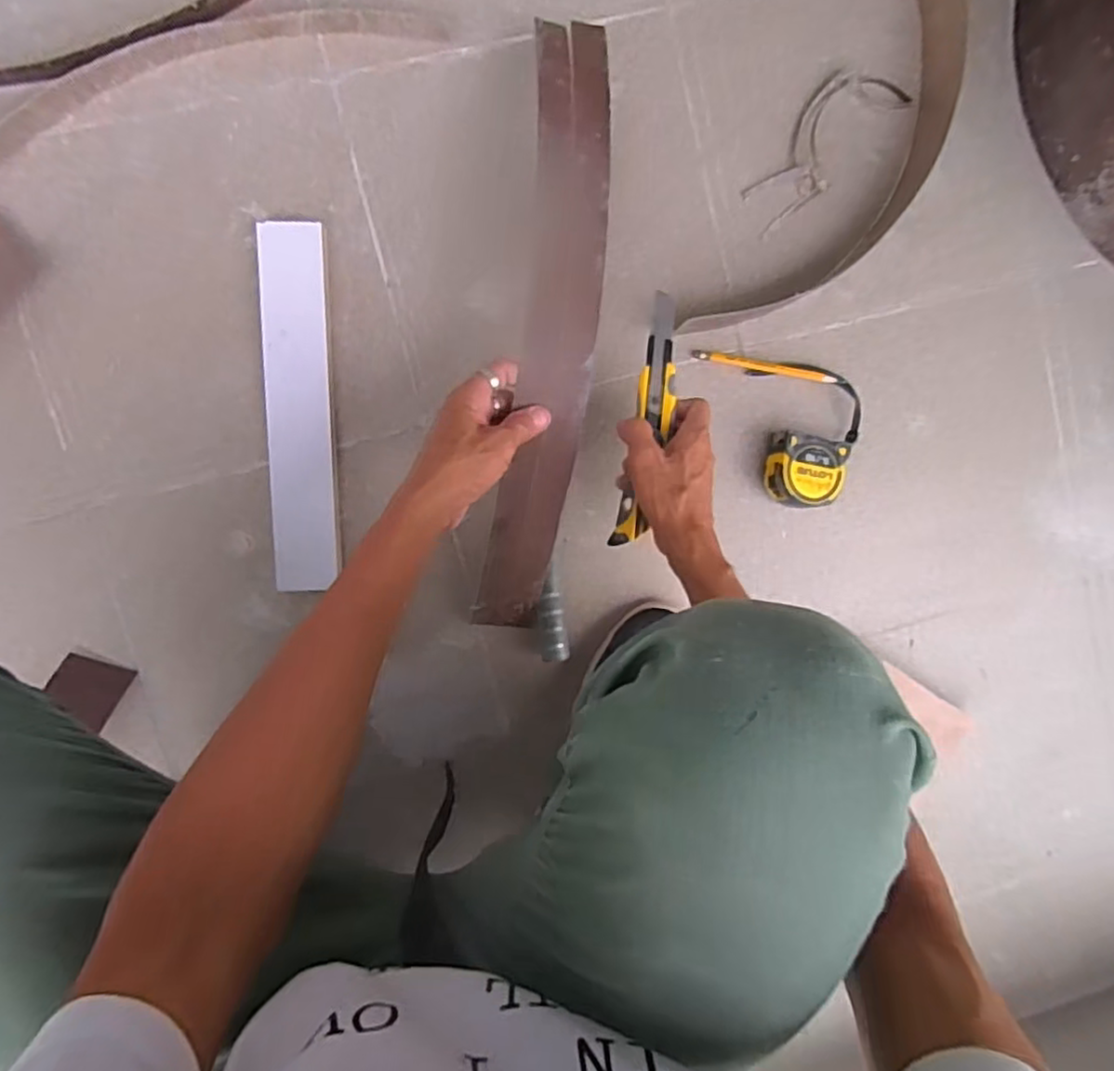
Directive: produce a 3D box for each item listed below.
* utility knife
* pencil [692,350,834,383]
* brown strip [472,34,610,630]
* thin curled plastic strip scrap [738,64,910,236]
[{"bbox_3d":[0.076,-0.089,0.535,0.028,0.017,0.203,8,99,-7],"label":"utility knife"},{"bbox_3d":[0.193,-0.158,0.612,0.135,0.009,0.009,9,95,-7],"label":"pencil"},{"bbox_3d":[-0.006,-0.160,0.550,0.068,0.078,0.486,6,103,-6],"label":"brown strip"},{"bbox_3d":[0.242,-0.364,0.602,0.181,0.008,0.069,-45,98,0],"label":"thin curled plastic strip scrap"}]

